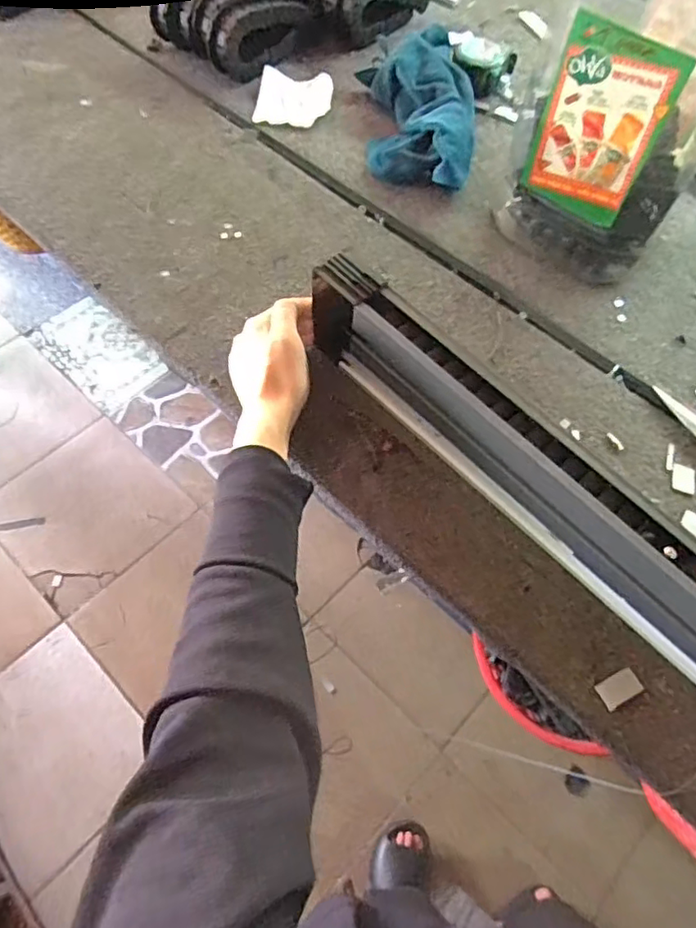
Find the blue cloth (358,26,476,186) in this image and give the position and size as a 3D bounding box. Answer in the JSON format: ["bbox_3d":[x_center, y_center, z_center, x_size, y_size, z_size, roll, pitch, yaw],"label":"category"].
[{"bbox_3d":[0.078,-0.387,0.658,0.115,0.060,0.236,-3,62,-5],"label":"blue cloth"}]

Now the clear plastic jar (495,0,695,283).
[{"bbox_3d":[0.250,-0.318,0.512,0.154,0.267,0.169,38,66,16],"label":"clear plastic jar"}]

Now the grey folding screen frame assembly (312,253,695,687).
[{"bbox_3d":[0.131,0.009,0.422,0.042,0.088,0.424,-39,71,-21],"label":"grey folding screen frame assembly"}]

